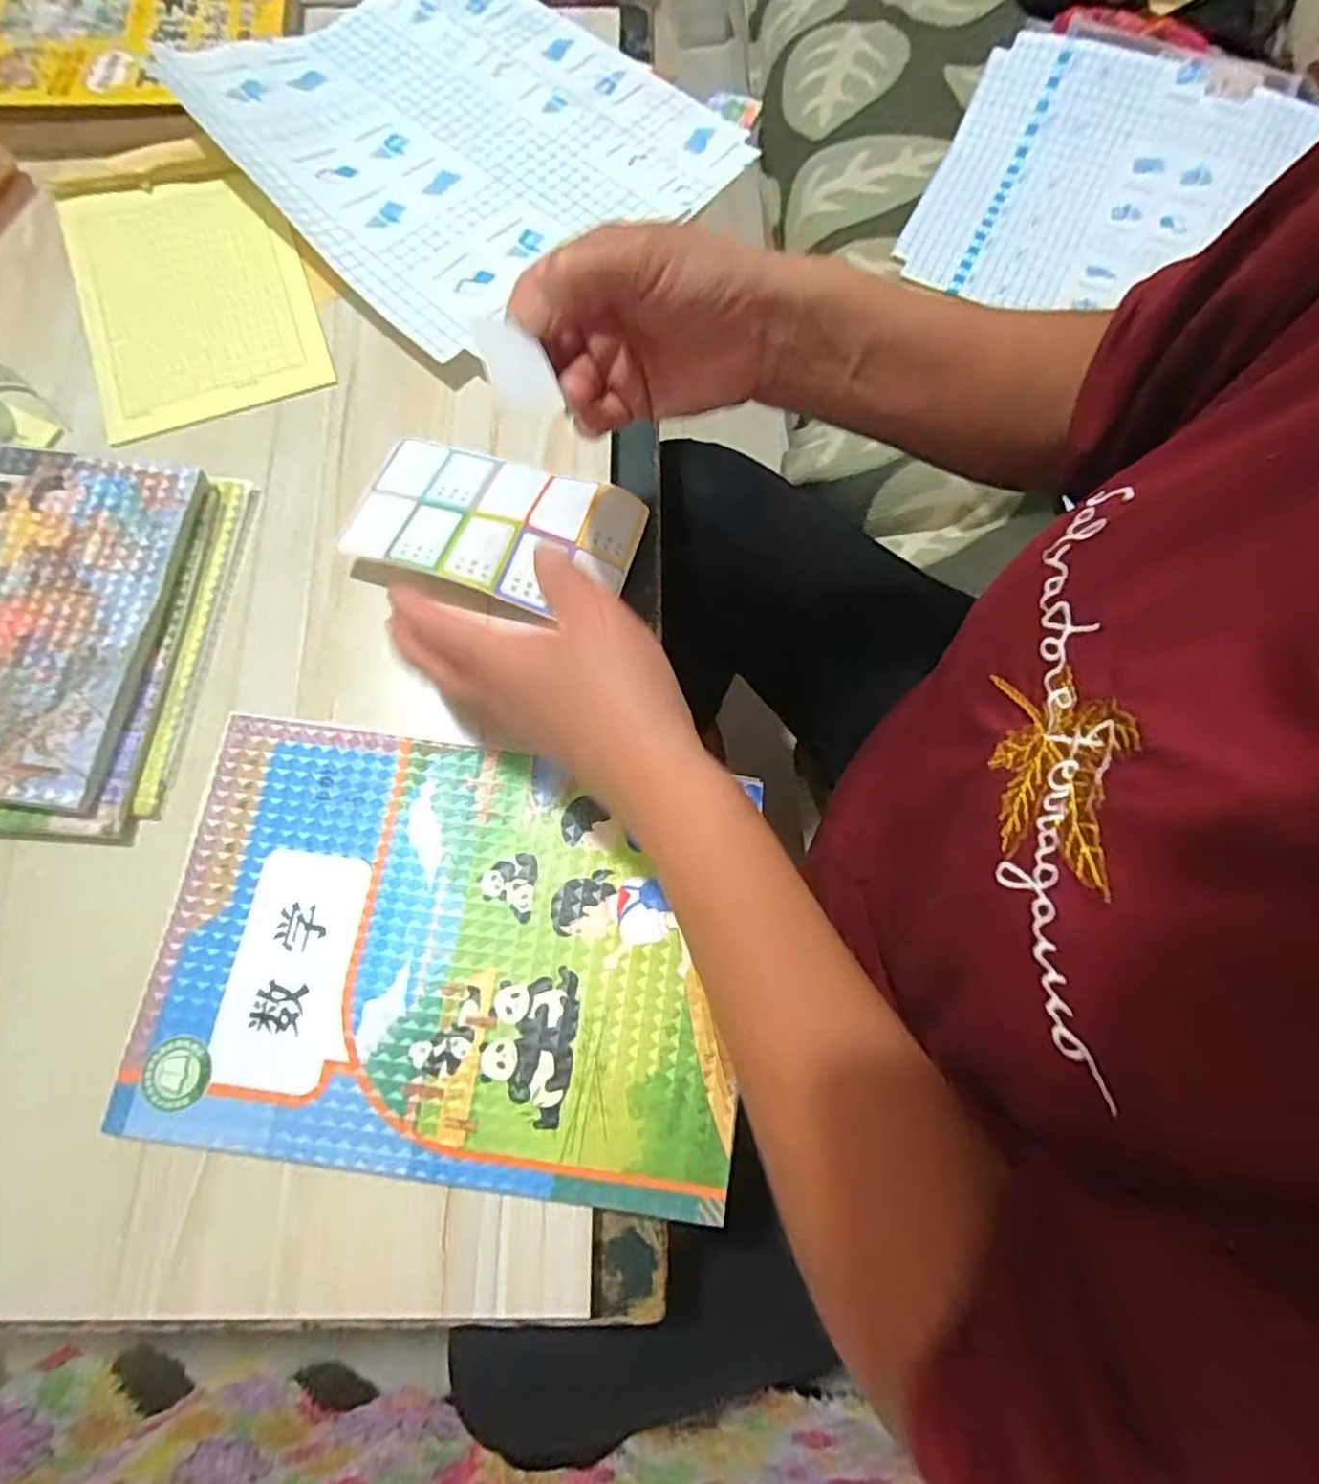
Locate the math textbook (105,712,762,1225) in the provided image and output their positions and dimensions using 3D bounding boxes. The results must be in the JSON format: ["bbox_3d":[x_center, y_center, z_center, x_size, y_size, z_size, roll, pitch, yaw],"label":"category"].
[{"bbox_3d":[-0.093,0.090,0.294,0.253,0.010,0.181,7,72,4],"label":"math textbook"}]

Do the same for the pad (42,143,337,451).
[{"bbox_3d":[-0.286,-0.282,0.406,0.125,0.015,0.203,-19,76,-10],"label":"pad"}]

